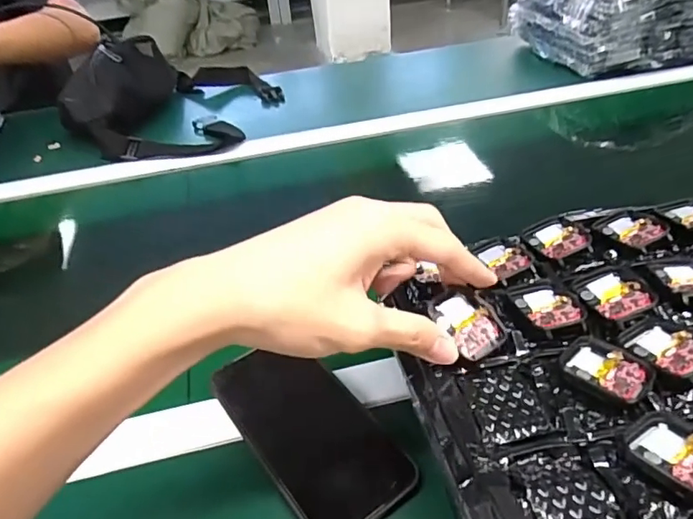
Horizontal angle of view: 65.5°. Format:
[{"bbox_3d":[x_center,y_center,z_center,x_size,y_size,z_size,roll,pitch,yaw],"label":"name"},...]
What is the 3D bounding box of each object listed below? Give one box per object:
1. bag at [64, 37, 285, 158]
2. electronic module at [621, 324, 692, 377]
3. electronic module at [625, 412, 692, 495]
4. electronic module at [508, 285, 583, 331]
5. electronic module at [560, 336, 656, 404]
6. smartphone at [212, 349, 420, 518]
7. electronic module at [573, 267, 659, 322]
[{"bbox_3d":[-0.268,-0.267,0.838,0.279,0.106,0.320,4,39,12],"label":"bag"},{"bbox_3d":[0.178,0.048,0.296,0.034,0.008,0.040,-25,42,-23],"label":"electronic module"},{"bbox_3d":[0.149,0.087,0.240,0.035,0.010,0.042,-29,43,-27],"label":"electronic module"},{"bbox_3d":[0.122,0.029,0.331,0.035,0.004,0.038,-13,38,-10],"label":"electronic module"},{"bbox_3d":[0.138,0.058,0.286,0.043,0.006,0.036,26,47,34],"label":"electronic module"},{"bbox_3d":[-0.027,0.117,0.374,0.075,0.013,0.157,-28,43,-26],"label":"smartphone"},{"bbox_3d":[0.164,0.021,0.331,0.037,0.010,0.040,-11,38,-7],"label":"electronic module"}]

